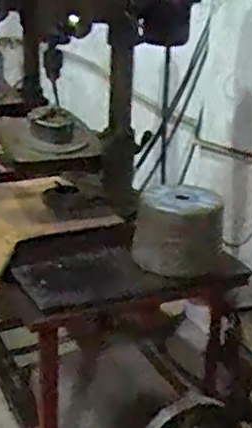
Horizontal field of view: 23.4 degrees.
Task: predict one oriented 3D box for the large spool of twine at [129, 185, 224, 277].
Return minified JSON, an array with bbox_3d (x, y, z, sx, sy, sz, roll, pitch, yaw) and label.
[{"bbox_3d":[0.139,0.063,1.621,0.233,0.219,0.193,4,21,4],"label":"large spool of twine"}]

